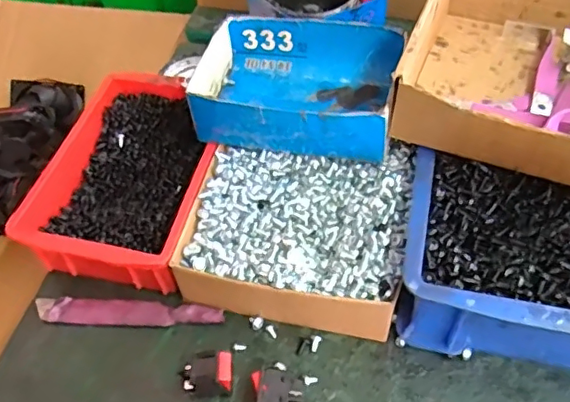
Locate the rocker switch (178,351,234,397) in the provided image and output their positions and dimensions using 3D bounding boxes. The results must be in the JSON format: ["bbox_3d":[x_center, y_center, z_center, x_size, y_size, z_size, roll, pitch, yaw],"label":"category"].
[{"bbox_3d":[-0.052,0.119,0.391,0.034,0.031,0.020,2,52,6],"label":"rocker switch"}]

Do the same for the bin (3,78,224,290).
[{"bbox_3d":[-0.121,-0.020,0.487,0.130,0.061,0.198,10,53,12],"label":"bin"}]

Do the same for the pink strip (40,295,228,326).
[{"bbox_3d":[-0.121,0.087,0.438,0.145,0.011,0.020,2,52,5],"label":"pink strip"}]

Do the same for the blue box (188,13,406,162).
[{"bbox_3d":[0.012,-0.093,0.469,0.155,0.054,0.122,8,53,11],"label":"blue box"}]

